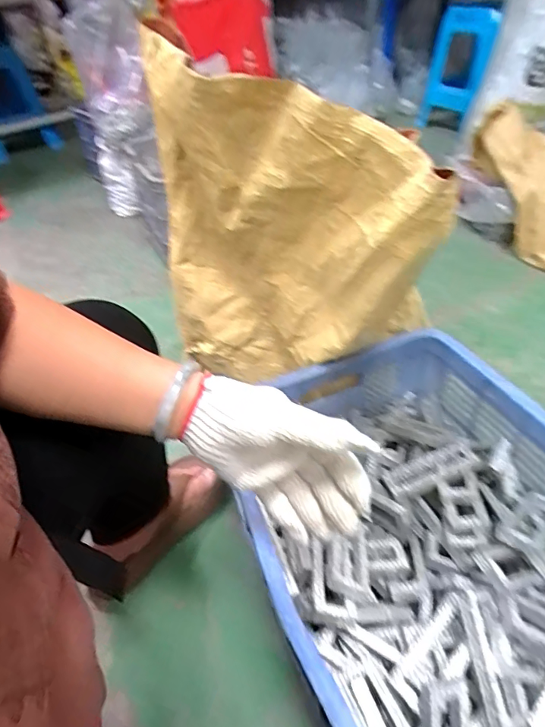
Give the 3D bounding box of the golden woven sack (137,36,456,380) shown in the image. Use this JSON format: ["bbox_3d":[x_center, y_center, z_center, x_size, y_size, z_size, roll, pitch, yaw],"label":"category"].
[{"bbox_3d":[-0.014,-0.115,0.583,0.375,0.412,0.099,35,60,20],"label":"golden woven sack"}]

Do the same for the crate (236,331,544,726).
[{"bbox_3d":[0.181,0.202,0.506,0.371,0.138,0.504,-20,44,-15],"label":"crate"}]

